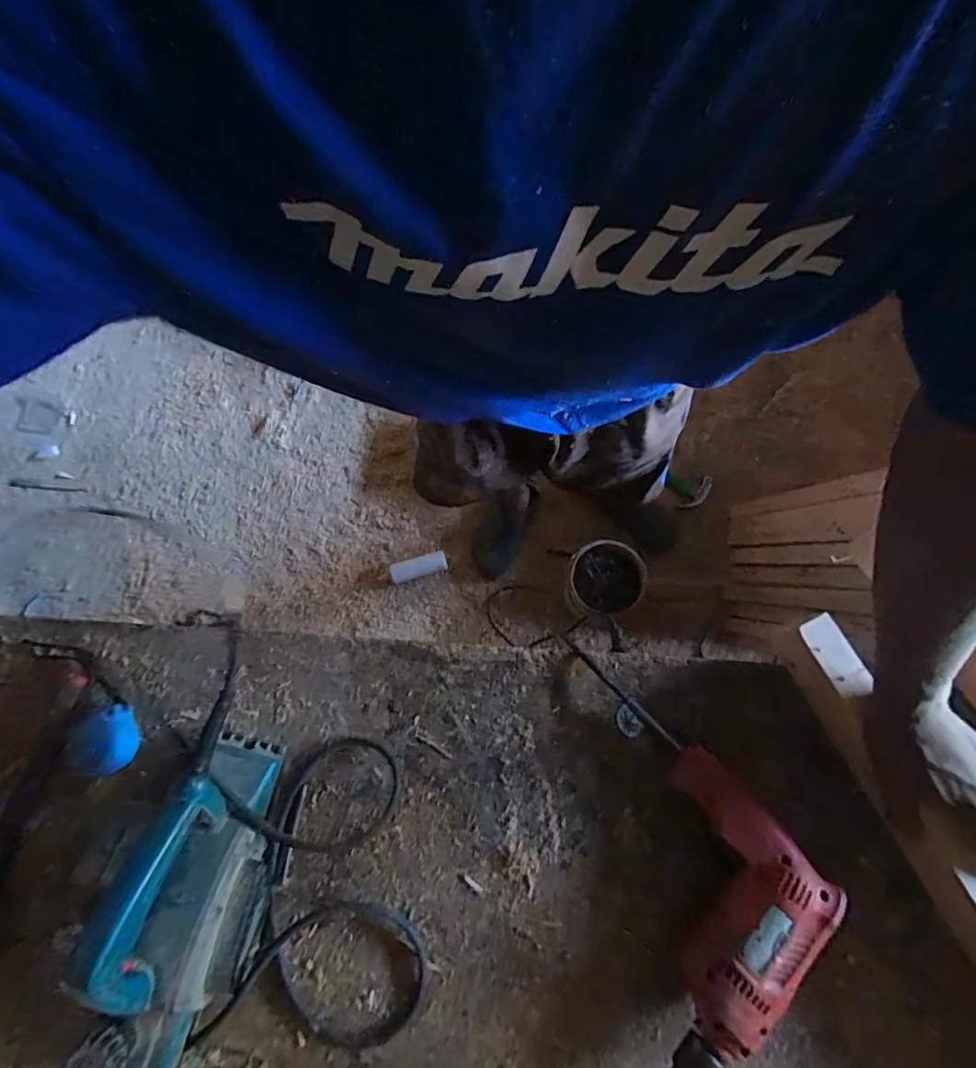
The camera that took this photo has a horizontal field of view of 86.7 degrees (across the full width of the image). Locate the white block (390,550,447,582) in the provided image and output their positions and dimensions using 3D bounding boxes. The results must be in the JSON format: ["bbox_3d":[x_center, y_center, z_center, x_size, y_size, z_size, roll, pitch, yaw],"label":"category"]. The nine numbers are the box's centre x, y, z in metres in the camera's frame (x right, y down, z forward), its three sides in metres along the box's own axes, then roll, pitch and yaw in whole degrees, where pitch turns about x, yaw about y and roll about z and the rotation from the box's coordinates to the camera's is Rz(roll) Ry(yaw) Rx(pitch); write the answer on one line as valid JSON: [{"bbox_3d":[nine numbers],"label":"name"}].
[{"bbox_3d":[-0.194,0.090,1.439,0.154,0.023,0.057,-17,75,-1],"label":"white block"}]

